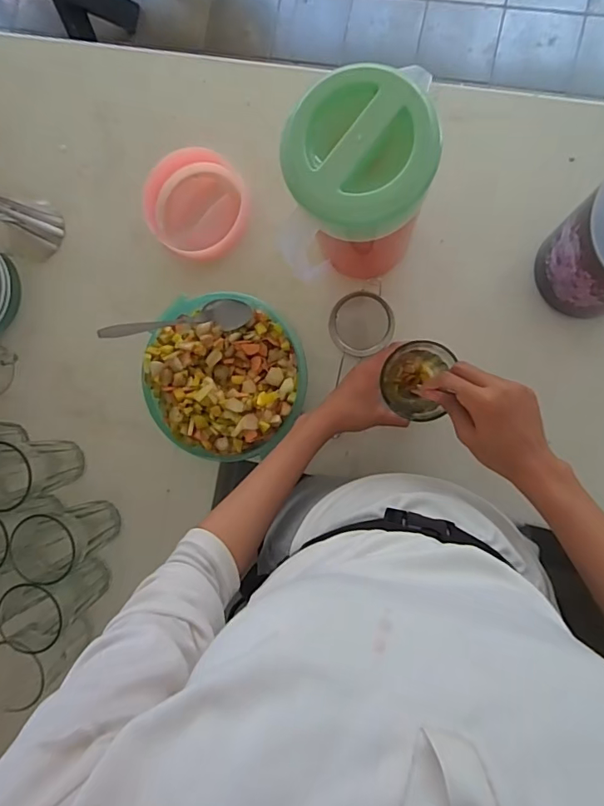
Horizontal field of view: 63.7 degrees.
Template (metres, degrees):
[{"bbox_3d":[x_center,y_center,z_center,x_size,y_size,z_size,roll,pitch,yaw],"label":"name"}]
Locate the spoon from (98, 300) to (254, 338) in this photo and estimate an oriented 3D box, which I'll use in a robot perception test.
[{"bbox_3d":[-0.149,-0.100,0.576,0.173,0.035,0.035,-3,91,8],"label":"spoon"}]

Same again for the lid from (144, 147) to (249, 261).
[{"bbox_3d":[-0.133,-0.252,0.631,0.126,0.045,0.130,0,92,8],"label":"lid"}]

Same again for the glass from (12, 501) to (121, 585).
[{"bbox_3d":[-0.283,0.165,0.602,0.070,0.122,0.076,-17,89,8],"label":"glass"}]

